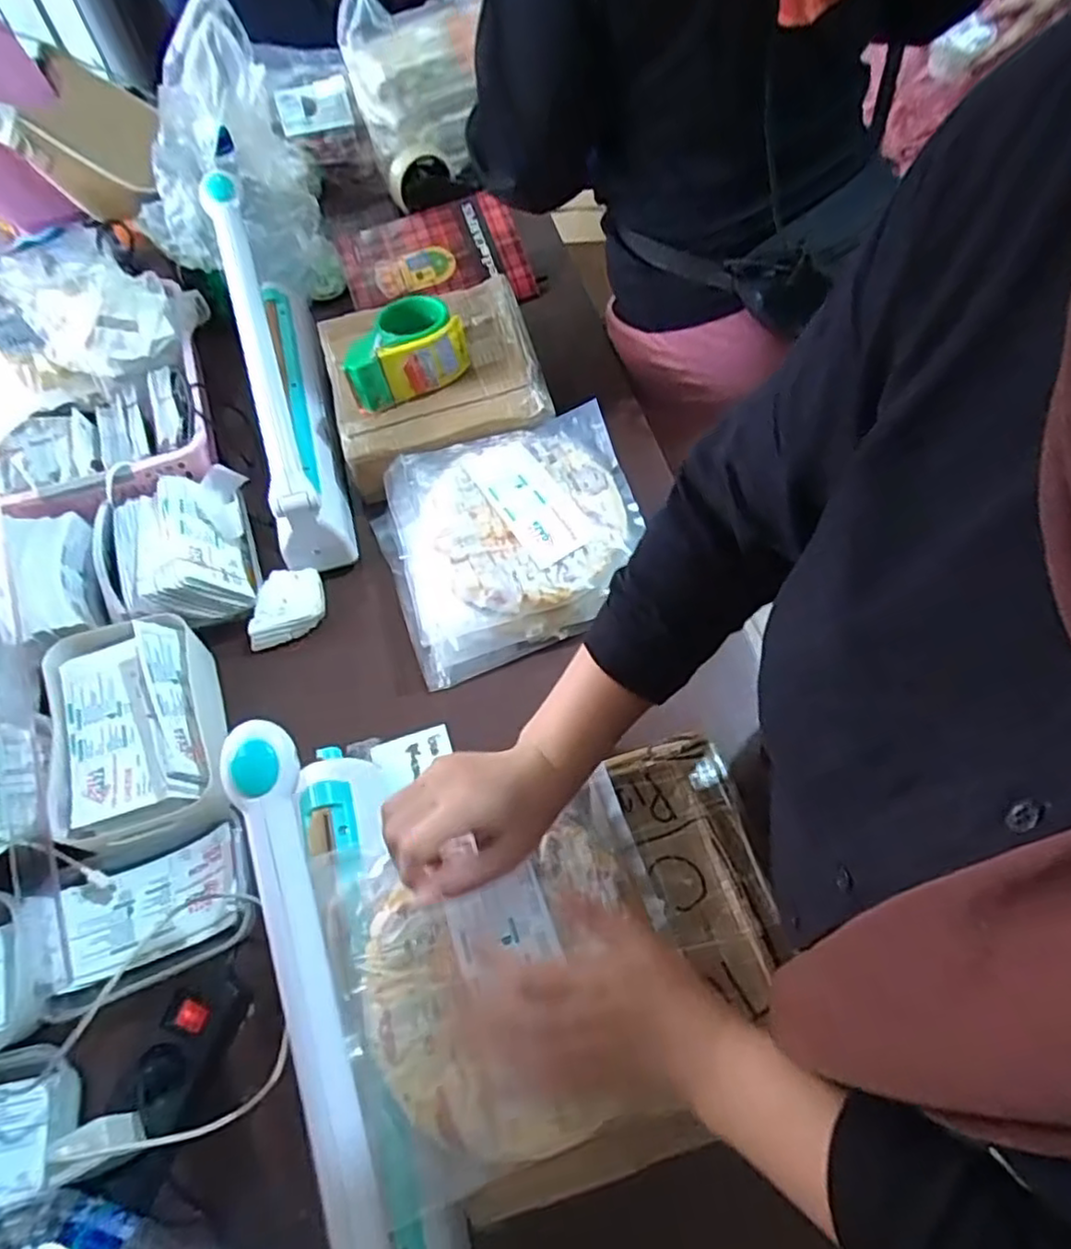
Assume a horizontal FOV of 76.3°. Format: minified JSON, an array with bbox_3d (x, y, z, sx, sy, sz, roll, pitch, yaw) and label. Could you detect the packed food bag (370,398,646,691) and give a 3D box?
[{"bbox_3d":[-0.024,-0.096,0.710,0.265,0.066,0.239,-21,67,-6],"label":"packed food bag"}]

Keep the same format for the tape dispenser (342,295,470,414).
[{"bbox_3d":[-0.150,-0.301,0.759,0.131,0.071,0.082,-25,63,-11],"label":"tape dispenser"}]

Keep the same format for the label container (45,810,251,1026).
[{"bbox_3d":[-0.311,0.232,0.559,0.160,0.039,0.110,-21,62,-9],"label":"label container"}]

